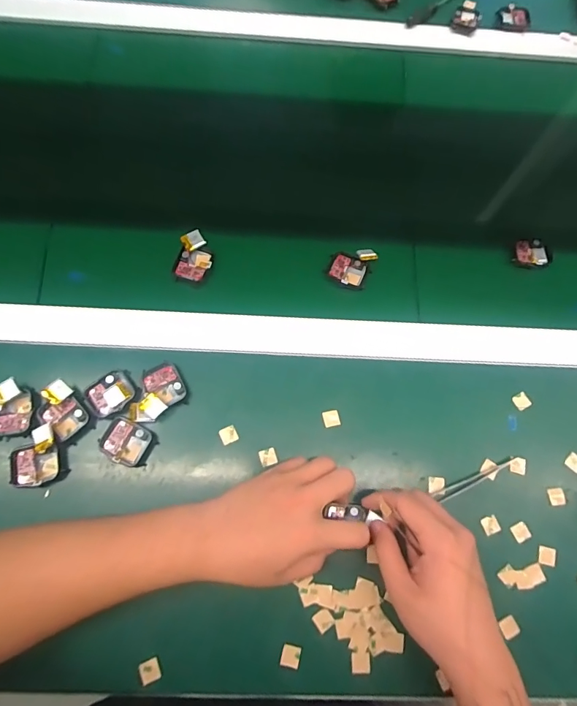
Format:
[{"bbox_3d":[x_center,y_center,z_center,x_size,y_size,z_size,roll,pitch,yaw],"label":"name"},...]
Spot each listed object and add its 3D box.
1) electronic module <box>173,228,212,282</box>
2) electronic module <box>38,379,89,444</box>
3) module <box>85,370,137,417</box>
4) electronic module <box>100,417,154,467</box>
[{"bbox_3d":[-0.102,-0.105,0.455,0.035,0.011,0.053,9,86,-4],"label":"electronic module"},{"bbox_3d":[-0.215,0.055,0.392,0.036,0.018,0.045,-40,78,-13],"label":"electronic module"},{"bbox_3d":[-0.173,0.039,0.405,0.044,0.007,0.040,-35,77,-12],"label":"module"},{"bbox_3d":[-0.155,0.085,0.398,0.042,0.012,0.038,25,73,5],"label":"electronic module"}]

